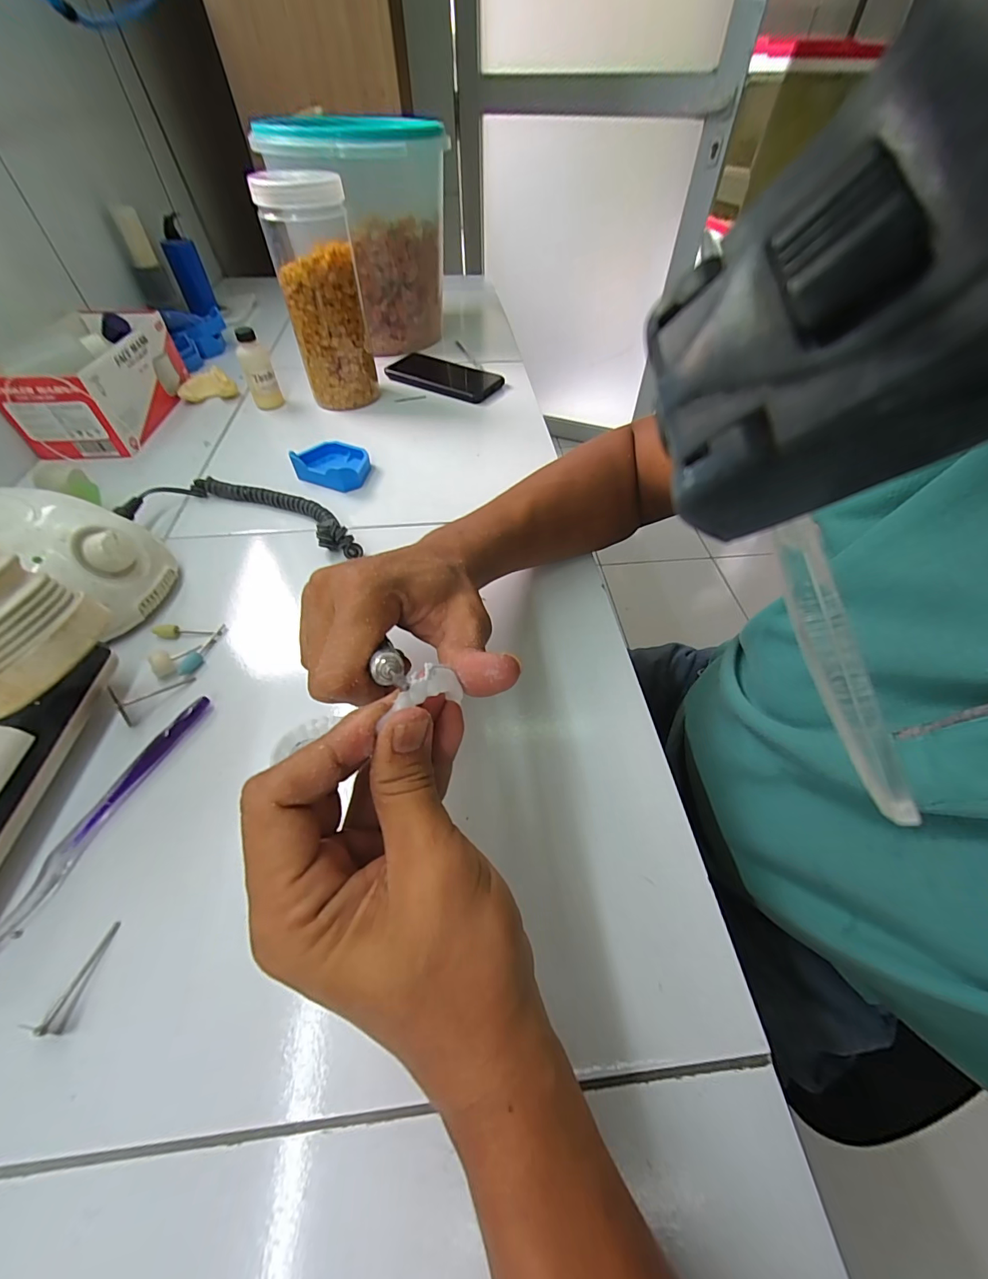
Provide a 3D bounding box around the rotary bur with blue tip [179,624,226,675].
[{"bbox_3d":[-0.221,0.006,0.335,0.012,0.007,0.051,13,53,9],"label":"rotary bur with blue tip"}]

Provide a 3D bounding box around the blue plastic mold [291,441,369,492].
[{"bbox_3d":[-0.173,-0.192,0.481,0.082,0.022,0.062,16,54,12],"label":"blue plastic mold"}]

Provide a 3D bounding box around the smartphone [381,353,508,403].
[{"bbox_3d":[-0.073,-0.383,0.641,0.168,0.016,0.092,29,57,20],"label":"smartphone"}]

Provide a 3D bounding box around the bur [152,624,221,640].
[{"bbox_3d":[-0.240,-0.007,0.344,0.047,0.008,0.009,-1,52,-4],"label":"bur"}]

